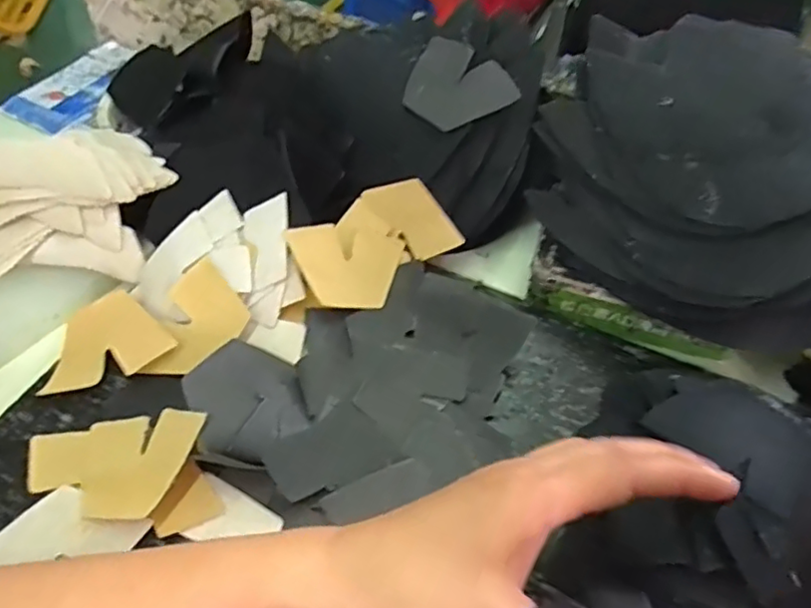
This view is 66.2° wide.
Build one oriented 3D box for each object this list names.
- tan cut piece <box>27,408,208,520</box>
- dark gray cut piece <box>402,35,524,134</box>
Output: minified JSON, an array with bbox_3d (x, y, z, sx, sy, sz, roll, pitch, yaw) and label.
[{"bbox_3d":[-0.158,0.086,0.336,0.105,0.013,0.056,-7,56,17],"label":"tan cut piece"},{"bbox_3d":[0.034,-0.149,0.430,0.073,0.005,0.059,39,85,16],"label":"dark gray cut piece"}]

